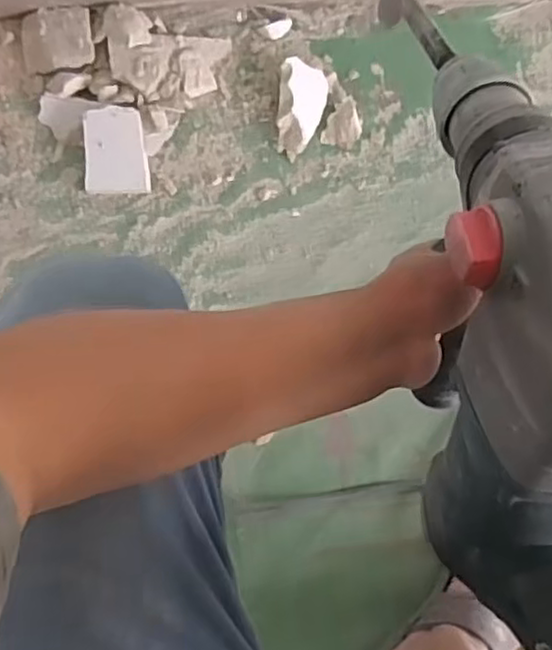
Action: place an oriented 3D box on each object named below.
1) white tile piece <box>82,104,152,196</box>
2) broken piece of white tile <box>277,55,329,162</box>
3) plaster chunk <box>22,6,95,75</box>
[{"bbox_3d":[-0.170,-0.187,0.733,0.065,0.012,0.089,-2,96,-11],"label":"white tile piece"},{"bbox_3d":[0.028,-0.241,0.768,0.053,0.013,0.105,7,91,-21],"label":"broken piece of white tile"},{"bbox_3d":[-0.233,-0.304,0.732,0.074,0.025,0.062,-4,86,-7],"label":"plaster chunk"}]

